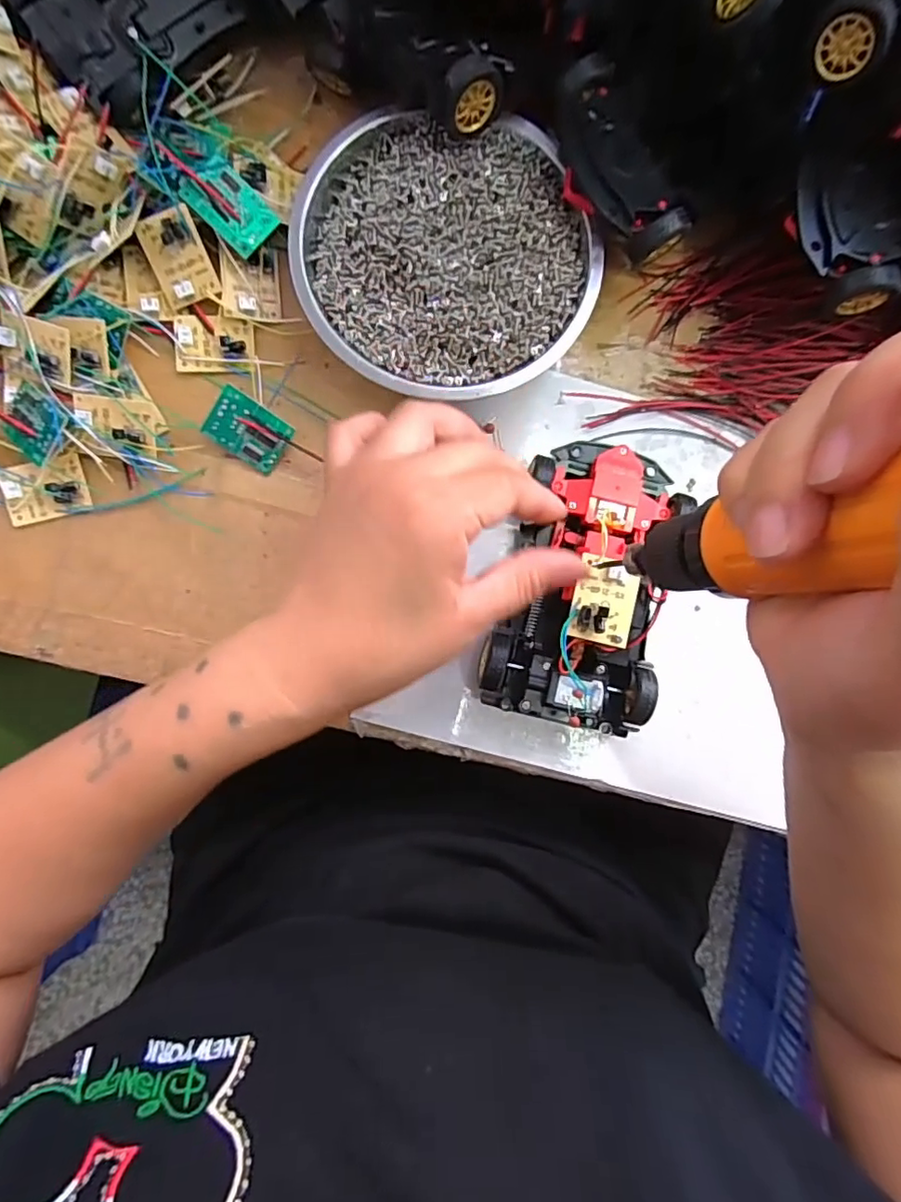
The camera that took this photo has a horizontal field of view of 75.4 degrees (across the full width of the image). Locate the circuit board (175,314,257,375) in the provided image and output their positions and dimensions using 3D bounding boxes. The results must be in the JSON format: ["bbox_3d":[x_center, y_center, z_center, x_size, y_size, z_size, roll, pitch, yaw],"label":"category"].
[{"bbox_3d":[-0.124,-0.136,0.306,0.040,0.007,0.029,-2,89,-4],"label":"circuit board"}]

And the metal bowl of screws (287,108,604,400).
[{"bbox_3d":[-0.004,-0.169,0.289,0.137,0.031,0.140,0,91,-2],"label":"metal bowl of screws"}]

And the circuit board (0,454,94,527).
[{"bbox_3d":[-0.207,-0.058,0.295,0.040,0.007,0.030,-11,90,-4],"label":"circuit board"}]

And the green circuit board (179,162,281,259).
[{"bbox_3d":[-0.110,-0.198,0.293,0.040,0.005,0.030,41,81,-24],"label":"green circuit board"}]

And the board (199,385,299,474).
[{"bbox_3d":[-0.105,-0.088,0.302,0.039,0.004,0.030,33,102,-15],"label":"board"}]

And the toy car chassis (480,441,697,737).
[{"bbox_3d":[0.068,-0.010,0.289,0.081,0.038,0.141,11,87,-2],"label":"toy car chassis"}]

